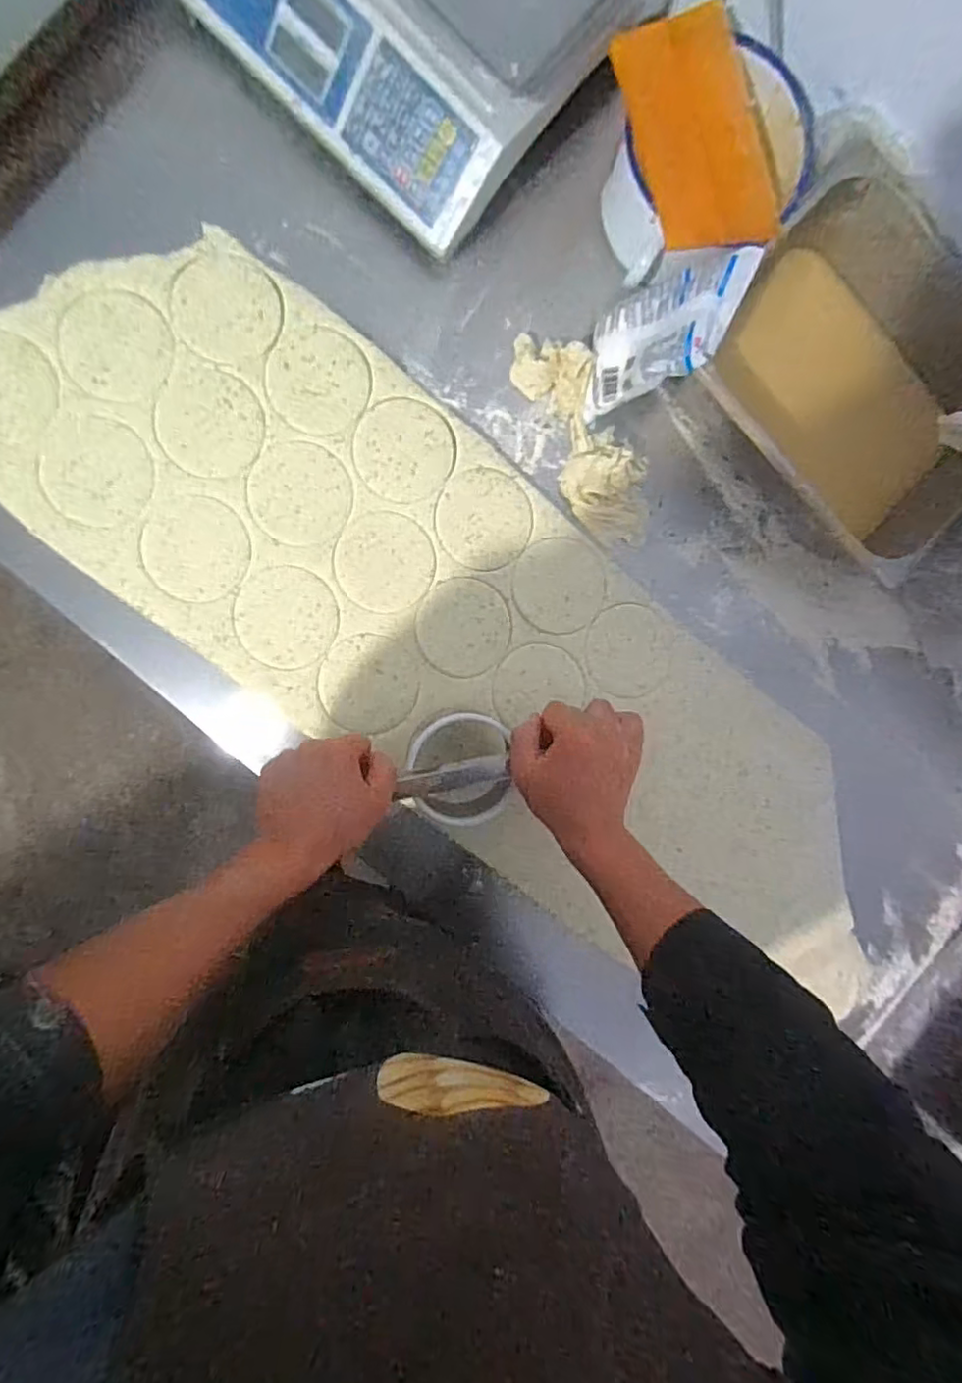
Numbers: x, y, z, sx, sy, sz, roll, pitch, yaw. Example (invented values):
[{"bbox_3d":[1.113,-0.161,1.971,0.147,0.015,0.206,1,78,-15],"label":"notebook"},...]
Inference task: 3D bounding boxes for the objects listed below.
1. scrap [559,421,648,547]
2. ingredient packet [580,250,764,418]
[{"bbox_3d":[0.131,-0.208,0.630,0.116,0.025,0.086,30,89,-9],"label":"scrap"},{"bbox_3d":[0.170,-0.331,0.571,0.040,0.153,0.104,9,86,-43],"label":"ingredient packet"}]

